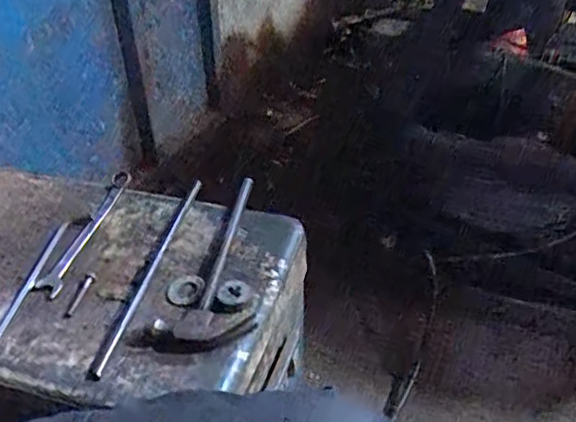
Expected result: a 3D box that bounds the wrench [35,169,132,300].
[{"bbox_3d":[-0.256,0.020,0.730,0.031,0.015,0.220,9,41,10],"label":"wrench"}]

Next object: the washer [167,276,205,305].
[{"bbox_3d":[-0.117,0.090,0.647,0.044,0.004,0.043,-11,34,7],"label":"washer"}]

